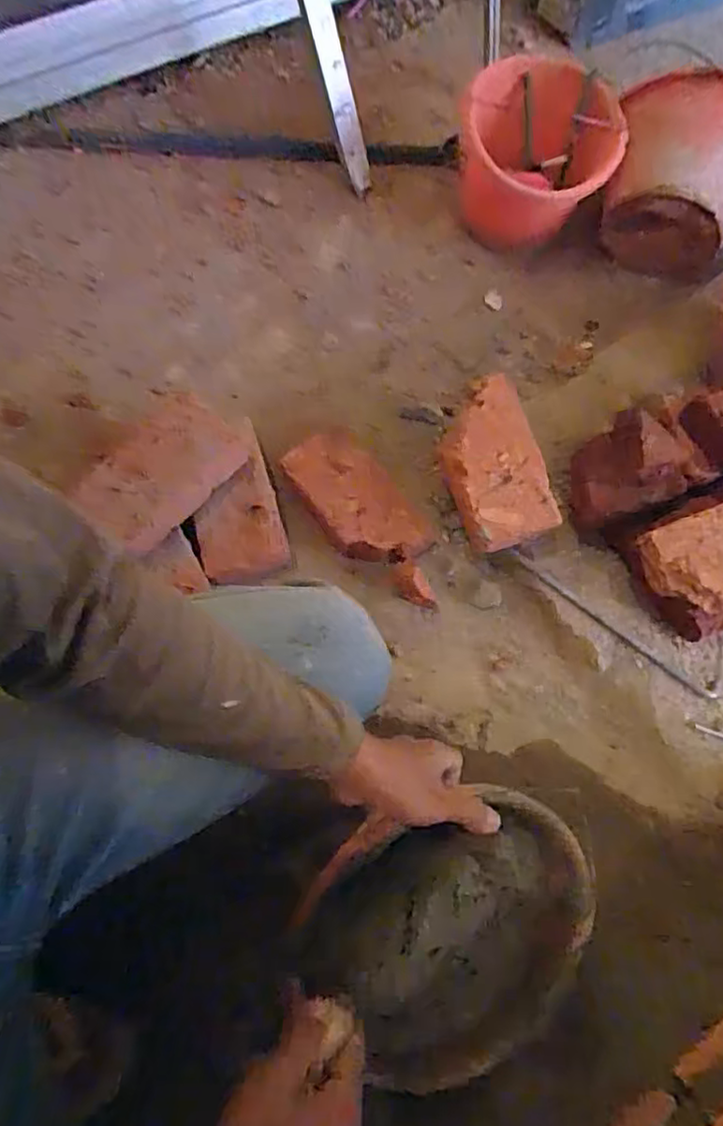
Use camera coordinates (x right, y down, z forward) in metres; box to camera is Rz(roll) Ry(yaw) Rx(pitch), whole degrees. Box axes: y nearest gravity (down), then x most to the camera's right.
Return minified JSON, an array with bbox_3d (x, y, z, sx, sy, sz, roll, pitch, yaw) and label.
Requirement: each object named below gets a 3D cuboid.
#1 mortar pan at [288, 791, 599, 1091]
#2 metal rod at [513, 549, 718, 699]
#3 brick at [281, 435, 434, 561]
[{"bbox_3d":[0.076,0.288,0.506,0.237,0.107,0.192,-36,75,-13],"label":"mortar pan"},{"bbox_3d":[0.296,0.072,0.750,0.279,0.009,0.013,37,74,11],"label":"metal rod"},{"bbox_3d":[-0.008,-0.078,0.798,0.110,0.054,0.196,-35,75,-13],"label":"brick"}]

